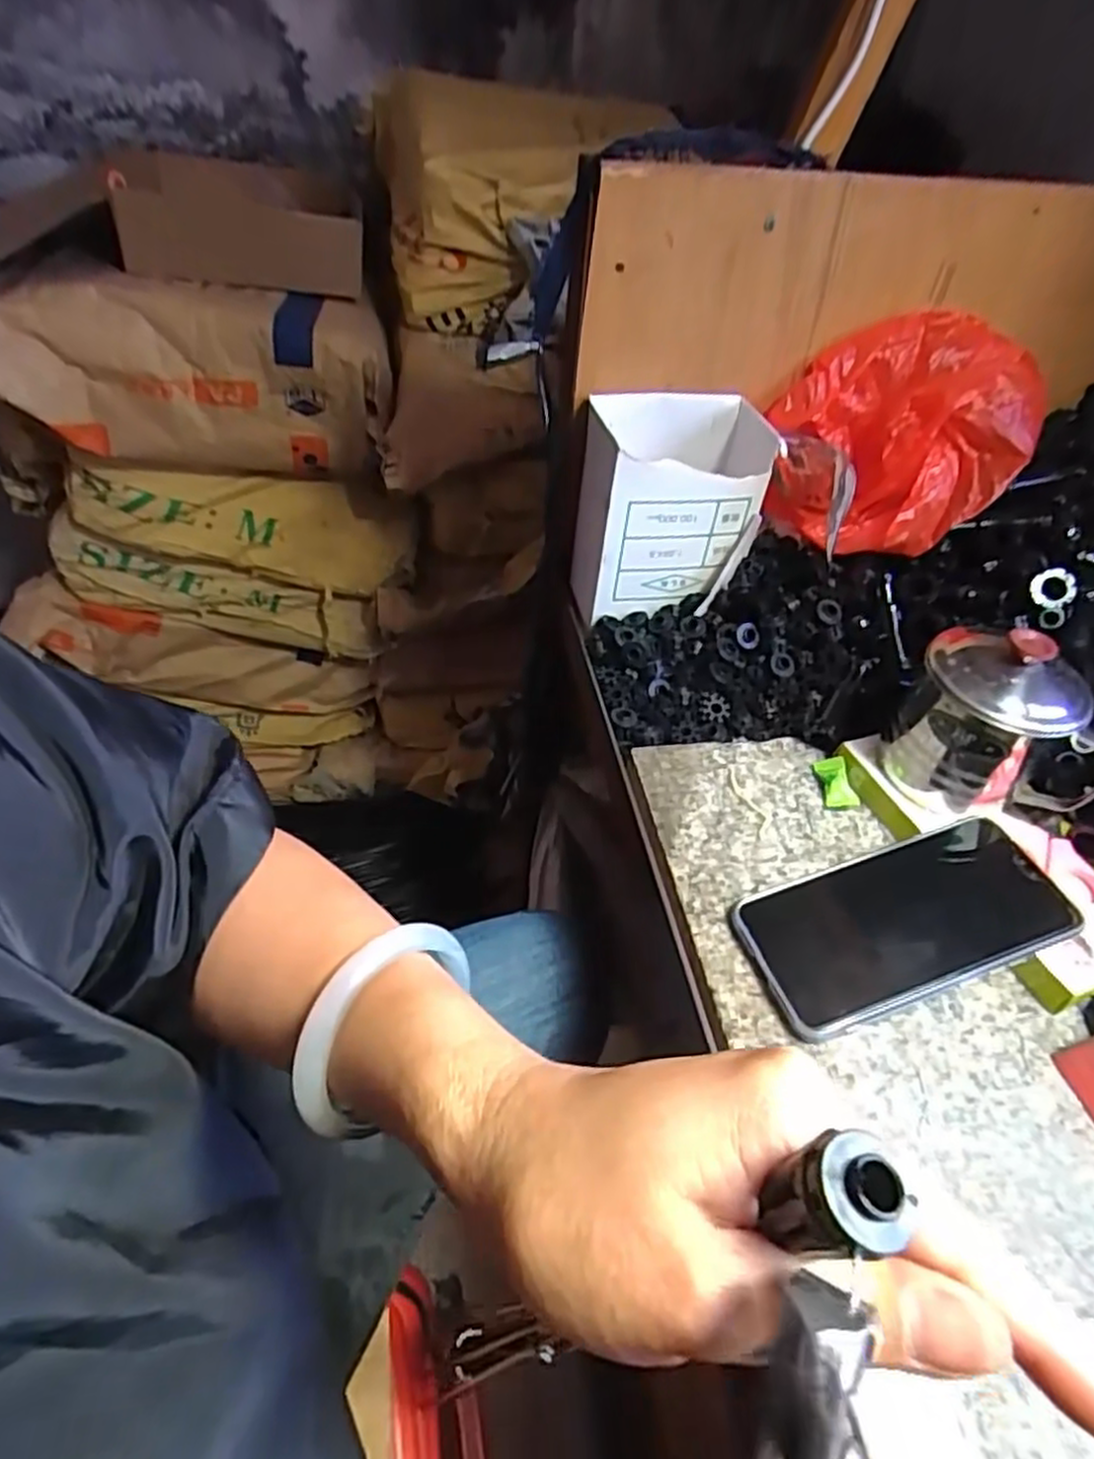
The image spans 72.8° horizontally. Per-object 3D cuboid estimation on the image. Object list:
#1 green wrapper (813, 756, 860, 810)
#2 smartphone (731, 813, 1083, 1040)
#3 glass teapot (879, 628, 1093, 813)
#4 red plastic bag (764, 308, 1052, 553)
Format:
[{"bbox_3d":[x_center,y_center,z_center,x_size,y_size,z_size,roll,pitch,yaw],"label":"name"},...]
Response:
[{"bbox_3d":[0.177,0.031,0.452,0.019,0.011,0.035,3,45,-2],"label":"green wrapper"},{"bbox_3d":[0.178,0.094,0.369,0.161,0.008,0.076,-16,45,-9],"label":"smartphone"},{"bbox_3d":[0.251,-0.005,0.411,0.092,0.097,0.076,10,45,5],"label":"glass teapot"},{"bbox_3d":[0.250,-0.208,0.531,0.162,0.123,0.159,28,49,22],"label":"red plastic bag"}]

